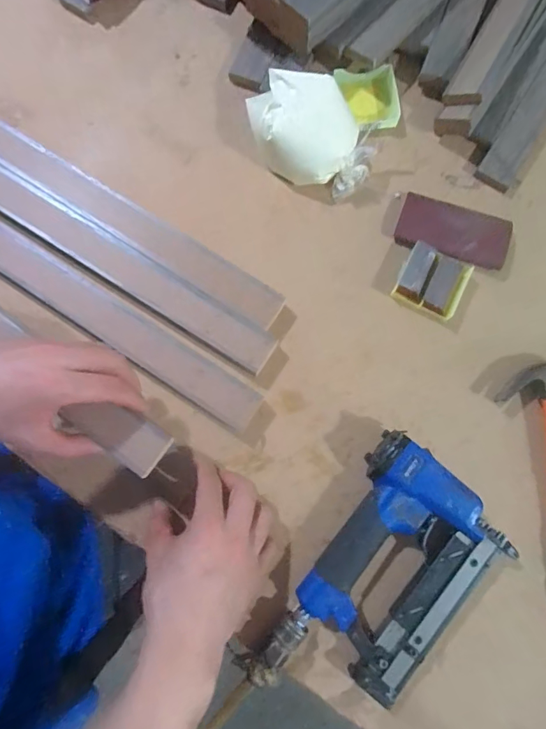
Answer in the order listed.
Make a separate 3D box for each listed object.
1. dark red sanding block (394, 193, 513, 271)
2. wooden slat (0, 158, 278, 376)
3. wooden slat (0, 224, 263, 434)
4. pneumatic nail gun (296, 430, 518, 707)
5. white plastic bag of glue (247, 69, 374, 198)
[{"bbox_3d":[0.189,-0.141,0.443,0.111,0.015,0.062,17,79,3],"label":"dark red sanding block"},{"bbox_3d":[-0.289,-0.192,0.435,0.674,0.011,0.047,32,80,5],"label":"wooden slat"},{"bbox_3d":[-0.305,-0.132,0.434,0.676,0.030,0.046,33,80,5],"label":"wooden slat"},{"bbox_3d":[0.105,0.171,0.376,0.174,0.038,0.143,-44,83,-8],"label":"pneumatic nail gun"},{"bbox_3d":[0.033,-0.243,0.441,0.151,0.059,0.088,22,80,3],"label":"white plastic bag of glue"}]

